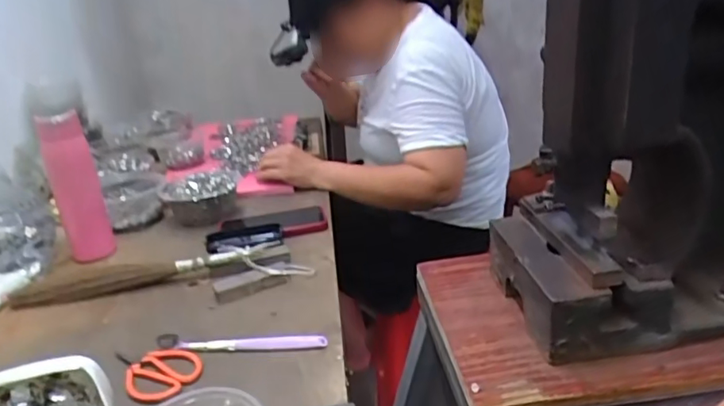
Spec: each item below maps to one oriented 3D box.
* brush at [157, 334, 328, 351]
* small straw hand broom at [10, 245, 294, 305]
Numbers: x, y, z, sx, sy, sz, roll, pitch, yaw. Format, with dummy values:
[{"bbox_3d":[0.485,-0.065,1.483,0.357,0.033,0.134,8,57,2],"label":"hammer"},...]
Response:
[{"bbox_3d":[-0.128,0.150,0.591,0.178,0.013,0.018,-4,22,6],"label":"brush"},{"bbox_3d":[-0.274,0.088,0.731,0.343,0.026,0.031,-11,23,-11],"label":"small straw hand broom"}]

